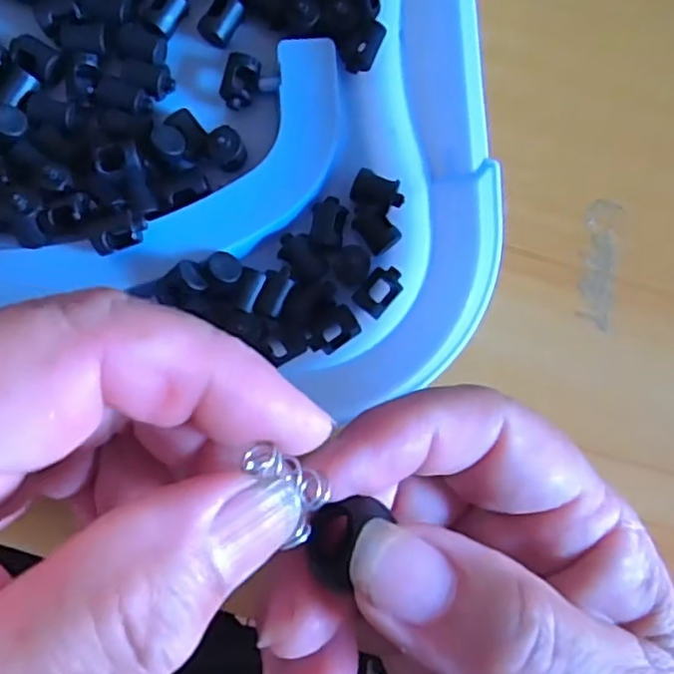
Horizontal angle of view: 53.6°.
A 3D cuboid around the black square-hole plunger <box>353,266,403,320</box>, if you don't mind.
[{"bbox_3d":[0.012,-0.013,0.190,0.010,0.005,0.015,40,87,4],"label":"black square-hole plunger"}]

